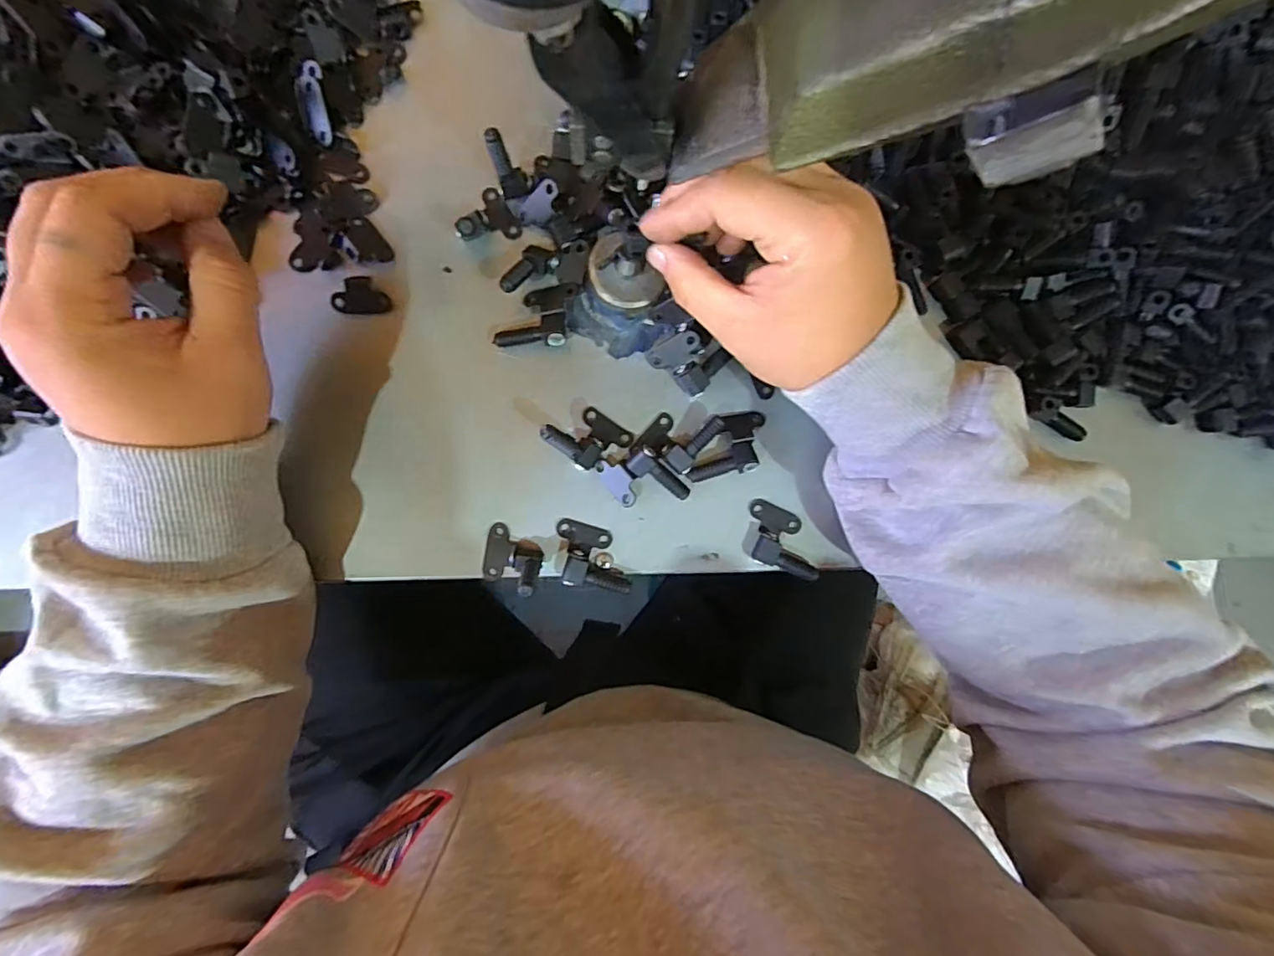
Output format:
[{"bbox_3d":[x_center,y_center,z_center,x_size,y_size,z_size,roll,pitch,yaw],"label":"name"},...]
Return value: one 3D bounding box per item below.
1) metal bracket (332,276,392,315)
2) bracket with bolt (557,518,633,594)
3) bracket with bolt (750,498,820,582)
[{"bbox_3d":[-0.140,-0.092,0.277,0.028,0.006,0.017,-1,89,-6],"label":"metal bracket"},{"bbox_3d":[-0.022,0.041,0.284,0.041,0.009,0.032,9,88,-5],"label":"bracket with bolt"},{"bbox_3d":[0.078,0.033,0.291,0.045,0.010,0.030,25,86,-4],"label":"bracket with bolt"}]

